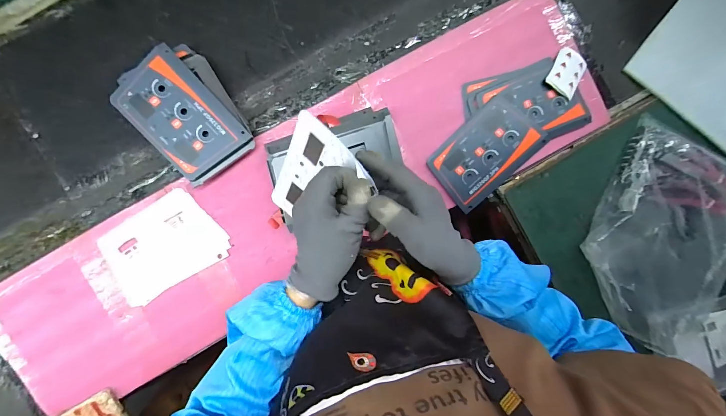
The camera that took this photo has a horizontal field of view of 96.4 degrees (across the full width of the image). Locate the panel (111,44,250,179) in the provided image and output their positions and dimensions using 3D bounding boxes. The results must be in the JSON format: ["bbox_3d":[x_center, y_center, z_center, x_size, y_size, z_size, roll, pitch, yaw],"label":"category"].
[{"bbox_3d":[-0.296,-0.149,0.527,0.123,0.013,0.192,-42,94,-1],"label":"panel"}]

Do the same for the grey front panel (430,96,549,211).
[{"bbox_3d":[0.218,-0.099,0.578,0.188,0.015,0.118,-44,94,7],"label":"grey front panel"}]

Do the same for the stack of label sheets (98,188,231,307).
[{"bbox_3d":[-0.351,0.071,0.570,0.196,0.005,0.143,-35,94,-1],"label":"stack of label sheets"}]

